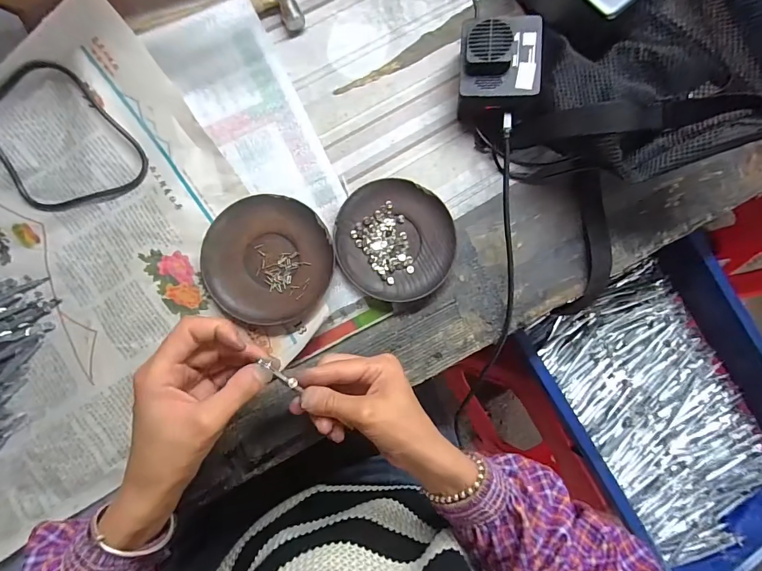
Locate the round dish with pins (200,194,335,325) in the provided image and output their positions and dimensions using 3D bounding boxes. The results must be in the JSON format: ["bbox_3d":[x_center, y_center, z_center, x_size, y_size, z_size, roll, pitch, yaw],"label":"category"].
[{"bbox_3d":[-0.103,-0.023,0.372,0.113,0.015,0.114,1,85,-7],"label":"round dish with pins"}]

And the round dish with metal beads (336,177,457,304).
[{"bbox_3d":[0.014,-0.043,0.390,0.112,0.016,0.114,-5,86,-7],"label":"round dish with metal beads"}]

